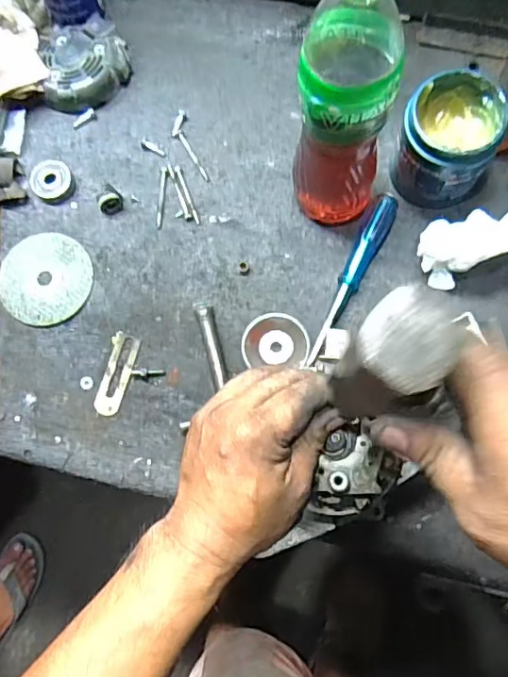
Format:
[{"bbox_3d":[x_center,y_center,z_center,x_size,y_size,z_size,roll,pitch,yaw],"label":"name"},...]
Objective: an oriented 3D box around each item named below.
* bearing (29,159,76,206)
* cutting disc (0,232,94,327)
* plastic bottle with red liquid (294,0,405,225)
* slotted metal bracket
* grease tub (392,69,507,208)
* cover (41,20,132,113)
[{"bbox_3d":[-0.222,-0.172,0.591,0.045,0.017,0.047,0,76,2],"label":"bearing"},{"bbox_3d":[-0.224,-0.064,0.575,0.096,0.006,0.100,0,79,0],"label":"cutting disc"},{"bbox_3d":[0.078,-0.189,0.449,0.084,0.274,0.083,9,76,4],"label":"plastic bottle with red liquid"},{"bbox_3d":[-0.142,0.037,0.555,0.028,0.004,0.084,14,77,5],"label":"slotted metal bracket"},{"bbox_3d":[0.190,-0.188,0.526,0.089,0.102,0.088,0,76,2],"label":"grease tub"},{"bbox_3d":[-0.194,-0.318,0.622,0.097,0.036,0.111,-10,76,-1],"label":"cover"}]

